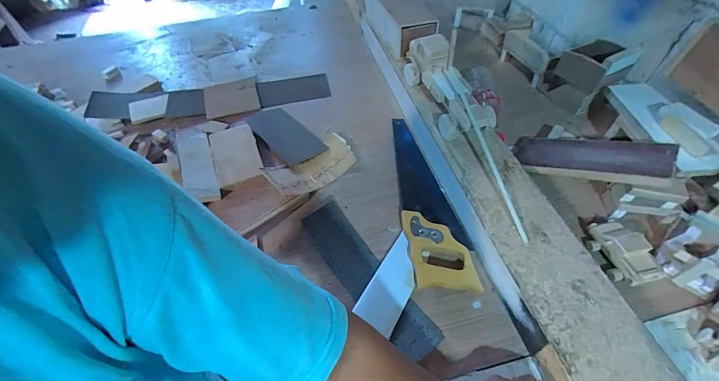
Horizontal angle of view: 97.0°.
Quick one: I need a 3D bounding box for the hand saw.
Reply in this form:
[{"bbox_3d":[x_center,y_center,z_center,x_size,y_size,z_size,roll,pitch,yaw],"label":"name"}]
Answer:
[{"bbox_3d":[0.116,0.013,0.582,0.095,0.027,0.358,-7,53,-2],"label":"hand saw"}]

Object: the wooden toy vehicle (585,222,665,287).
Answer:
[{"bbox_3d":[0.405,0.094,0.492,0.066,0.049,0.104,-10,53,-5],"label":"wooden toy vehicle"}]

